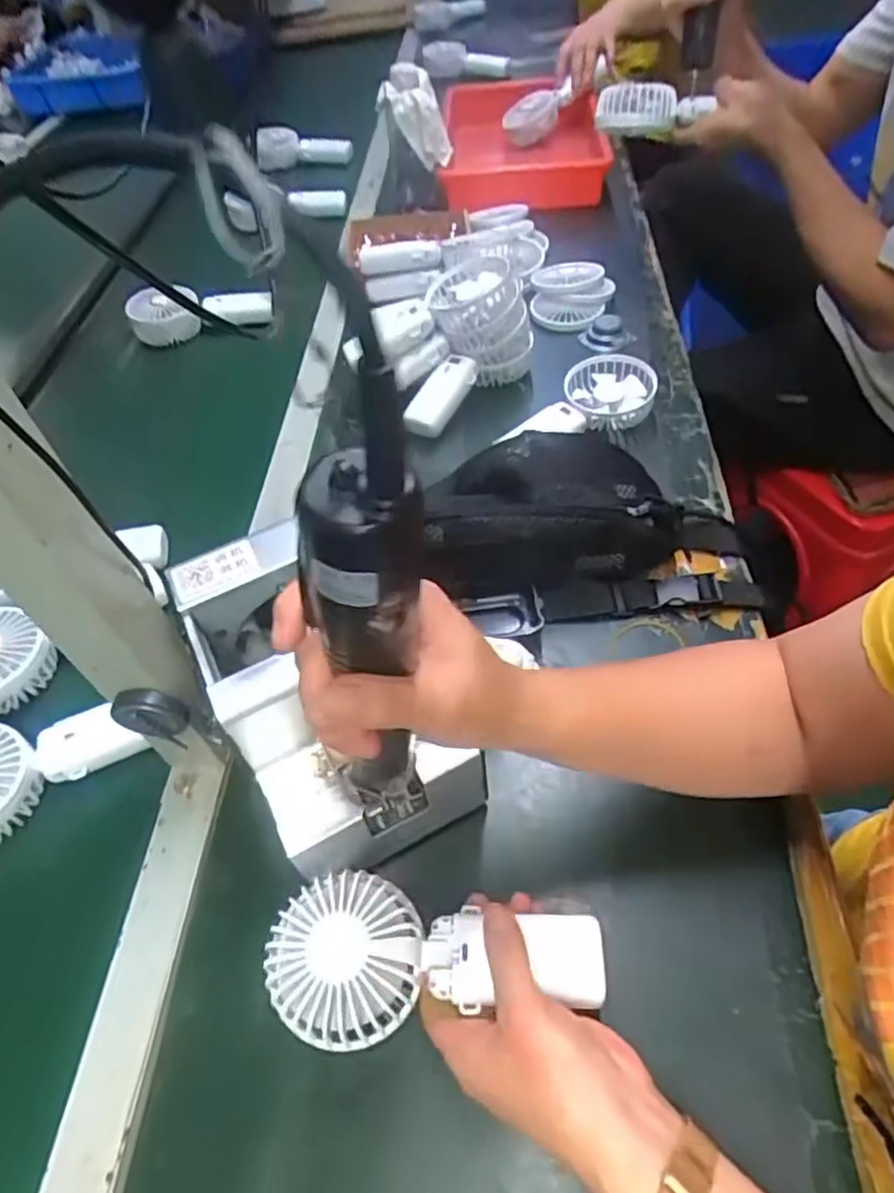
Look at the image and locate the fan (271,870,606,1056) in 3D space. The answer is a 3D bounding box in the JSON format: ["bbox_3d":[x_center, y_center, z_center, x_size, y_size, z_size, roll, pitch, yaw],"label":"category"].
[{"bbox_3d":[-0.006,0.196,0.379,0.177,0.029,0.081,0,49,1],"label":"fan"}]

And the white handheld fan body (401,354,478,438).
[{"bbox_3d":[-0.007,-0.206,0.703,0.038,0.021,0.096,28,76,26],"label":"white handheld fan body"}]

